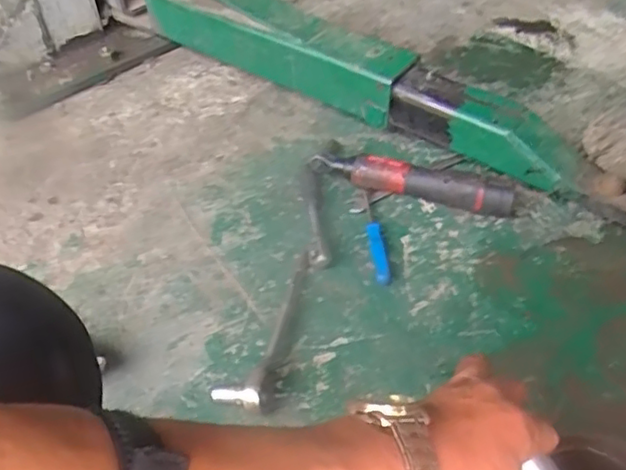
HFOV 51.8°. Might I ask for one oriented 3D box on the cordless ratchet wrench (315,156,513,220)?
[{"bbox_3d":[0.141,-0.079,0.935,0.295,0.058,0.043,11,50,15],"label":"cordless ratchet wrench"}]

